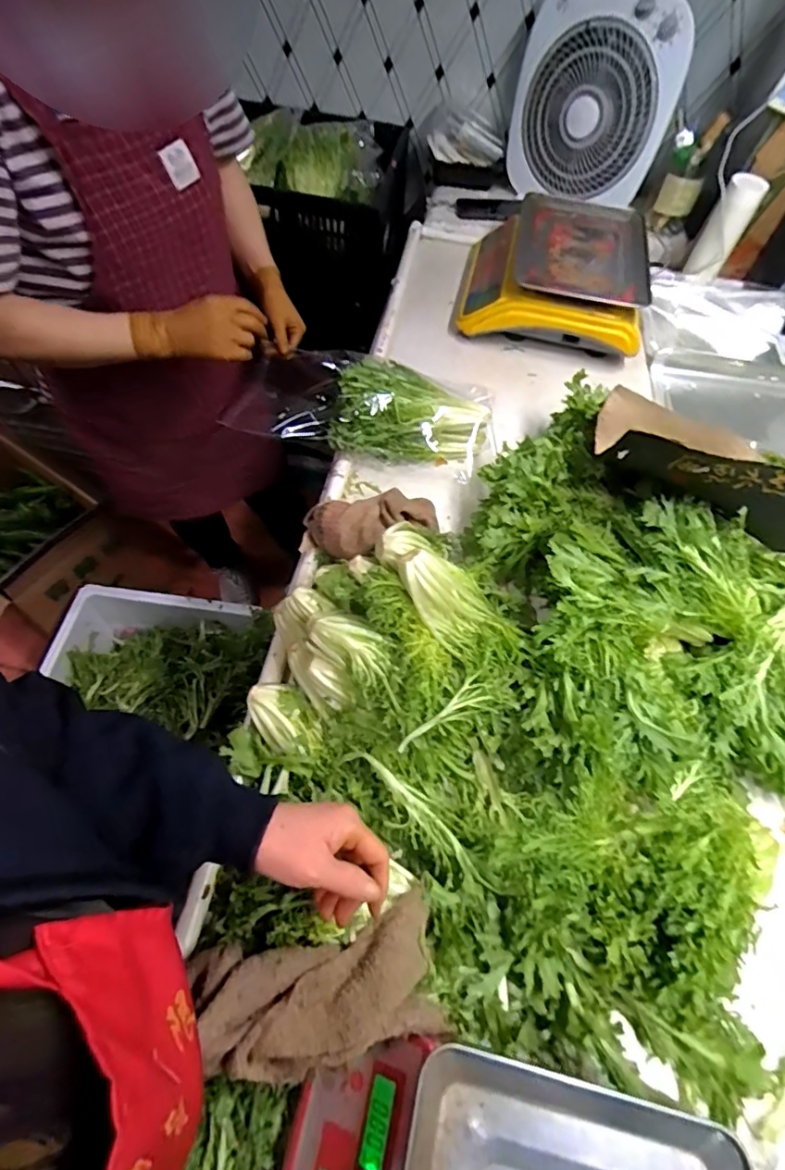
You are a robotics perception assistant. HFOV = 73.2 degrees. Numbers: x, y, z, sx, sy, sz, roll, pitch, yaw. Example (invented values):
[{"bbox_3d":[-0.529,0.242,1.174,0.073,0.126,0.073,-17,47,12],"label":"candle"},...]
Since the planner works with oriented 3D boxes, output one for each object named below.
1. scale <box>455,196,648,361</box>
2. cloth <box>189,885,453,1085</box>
[{"bbox_3d":[0.309,-0.591,1.004,0.332,0.122,0.371,11,60,2],"label":"scale"},{"bbox_3d":[-0.060,0.340,0.440,0.200,0.045,0.102,-12,62,-11],"label":"cloth"}]

